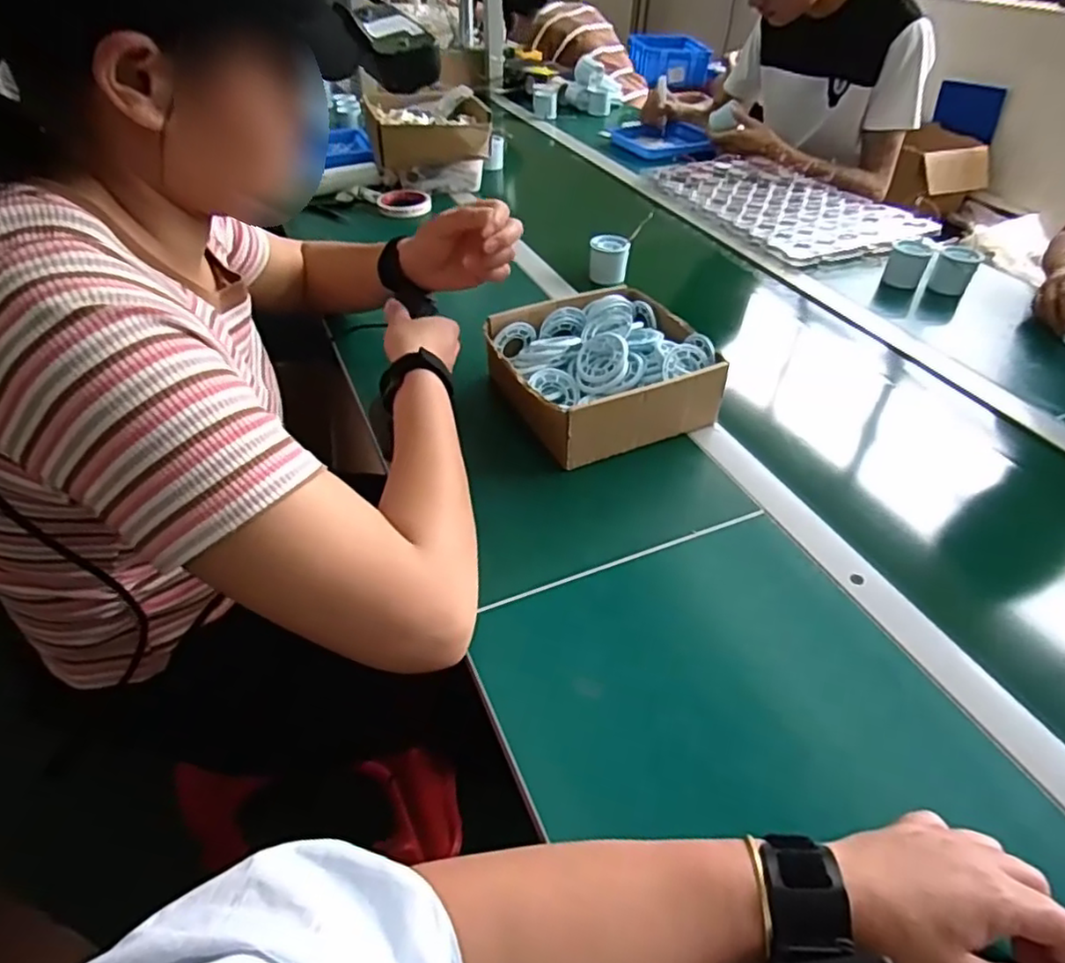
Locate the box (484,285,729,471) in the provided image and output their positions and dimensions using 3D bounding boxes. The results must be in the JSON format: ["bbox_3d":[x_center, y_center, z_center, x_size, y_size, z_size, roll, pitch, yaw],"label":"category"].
[{"bbox_3d":[0.073,-0.112,0.680,0.200,0.078,0.201,-17,45,-20],"label":"box"}]

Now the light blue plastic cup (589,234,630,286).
[{"bbox_3d":[0.108,-0.312,0.917,0.051,0.053,0.044,2,41,1],"label":"light blue plastic cup"}]

